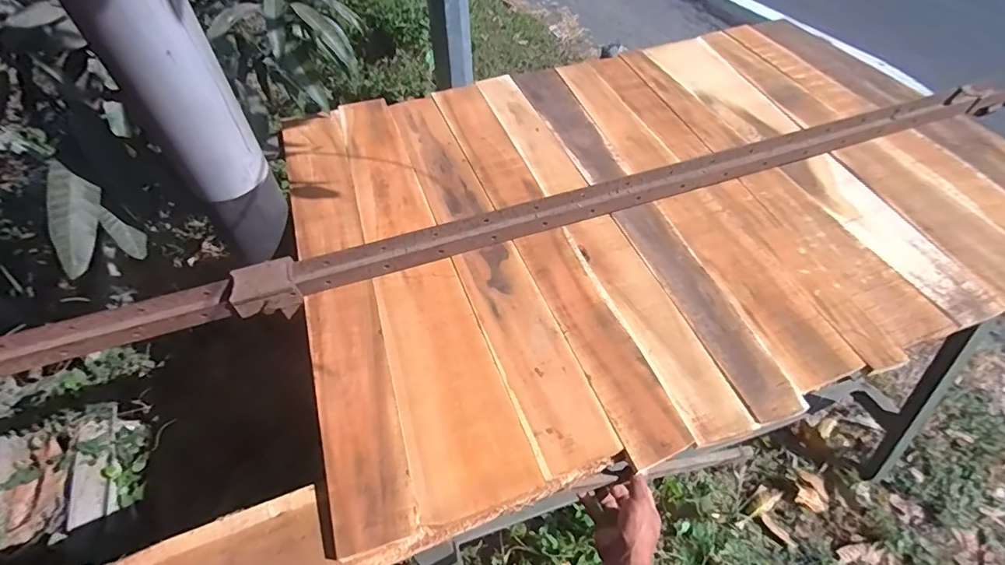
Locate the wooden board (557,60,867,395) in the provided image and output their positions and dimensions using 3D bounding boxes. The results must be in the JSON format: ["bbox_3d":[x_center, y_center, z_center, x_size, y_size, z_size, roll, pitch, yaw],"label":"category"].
[{"bbox_3d":[0.345,-0.222,0.956,0.125,0.013,0.970,-15,54,-10],"label":"wooden board"}]

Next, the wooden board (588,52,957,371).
[{"bbox_3d":[0.478,-0.271,0.983,0.182,0.026,0.994,-16,54,-11],"label":"wooden board"}]

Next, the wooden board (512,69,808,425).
[{"bbox_3d":[0.242,-0.187,0.933,0.105,0.013,1.003,-15,54,-10],"label":"wooden board"}]

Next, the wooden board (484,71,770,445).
[{"bbox_3d":[0.150,-0.159,0.919,0.101,0.017,1.002,-16,54,-11],"label":"wooden board"}]

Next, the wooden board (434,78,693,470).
[{"bbox_3d":[0.055,-0.133,0.908,0.109,0.011,1.014,-17,54,-12],"label":"wooden board"}]

